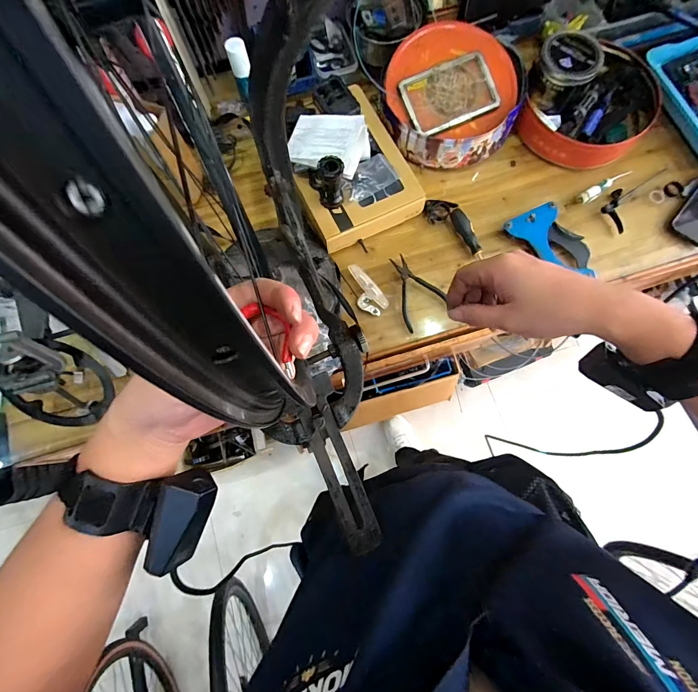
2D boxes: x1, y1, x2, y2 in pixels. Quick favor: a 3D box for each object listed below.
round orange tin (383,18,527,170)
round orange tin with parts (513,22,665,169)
[{"bbox_3d":[0.220,-0.523,0.744,0.272,0.098,0.270,0,76,0],"label":"round orange tin"},{"bbox_3d":[0.504,-0.517,0.734,0.263,0.091,0.250,0,76,0],"label":"round orange tin with parts"}]

